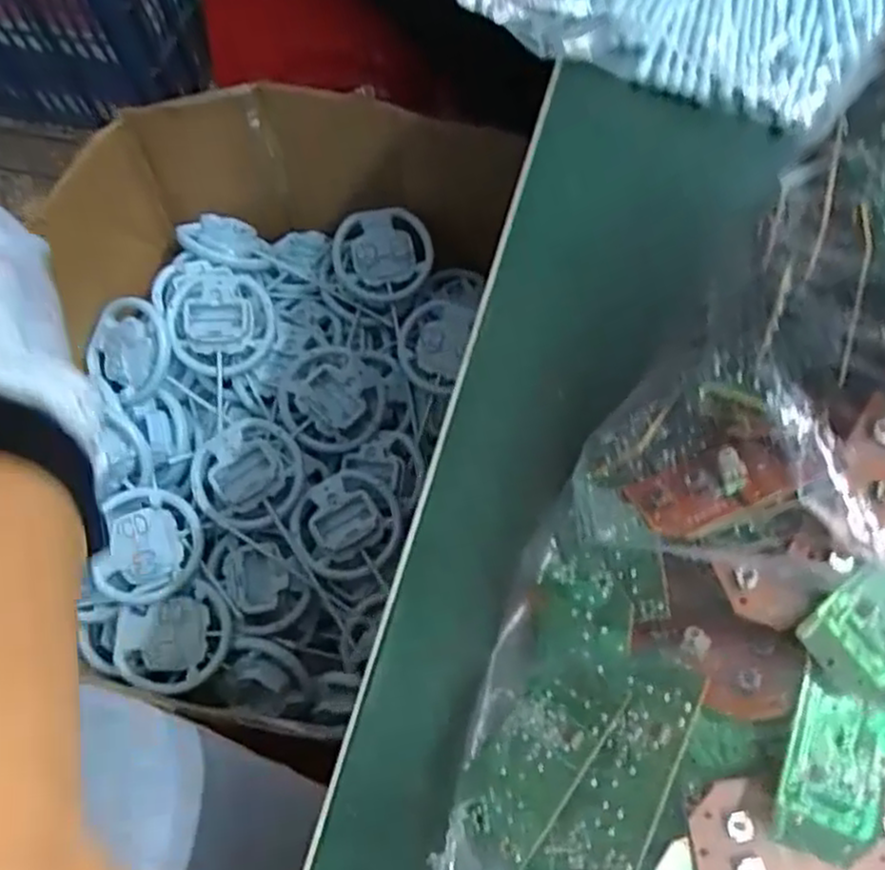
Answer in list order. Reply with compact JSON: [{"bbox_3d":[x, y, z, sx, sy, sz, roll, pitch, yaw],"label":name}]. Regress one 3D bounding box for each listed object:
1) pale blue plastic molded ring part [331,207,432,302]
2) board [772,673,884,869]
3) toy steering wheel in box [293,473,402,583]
[{"bbox_3d":[-0.065,-0.191,0.788,0.106,0.033,0.098,-15,91,6],"label":"pale blue plastic molded ring part"},{"bbox_3d":[0.109,0.095,0.202,0.032,0.005,0.043,26,79,-3],"label":"board"},{"bbox_3d":[-0.091,0.082,0.690,0.098,0.015,0.100,-1,66,2],"label":"toy steering wheel in box"}]

